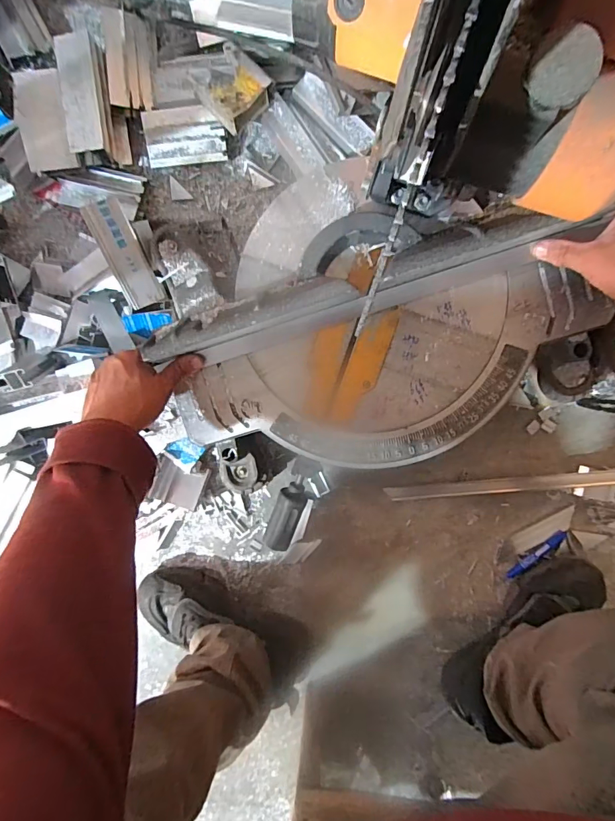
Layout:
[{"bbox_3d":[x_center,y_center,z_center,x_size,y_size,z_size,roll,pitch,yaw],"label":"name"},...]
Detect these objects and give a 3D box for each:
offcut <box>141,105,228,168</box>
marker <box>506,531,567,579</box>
[{"bbox_3d":[-0.163,-0.366,0.565,0.107,0.034,0.063,1,95,4],"label":"offcut"},{"bbox_3d":[0.327,0.206,0.599,0.100,0.018,0.016,-38,92,8],"label":"marker"}]

